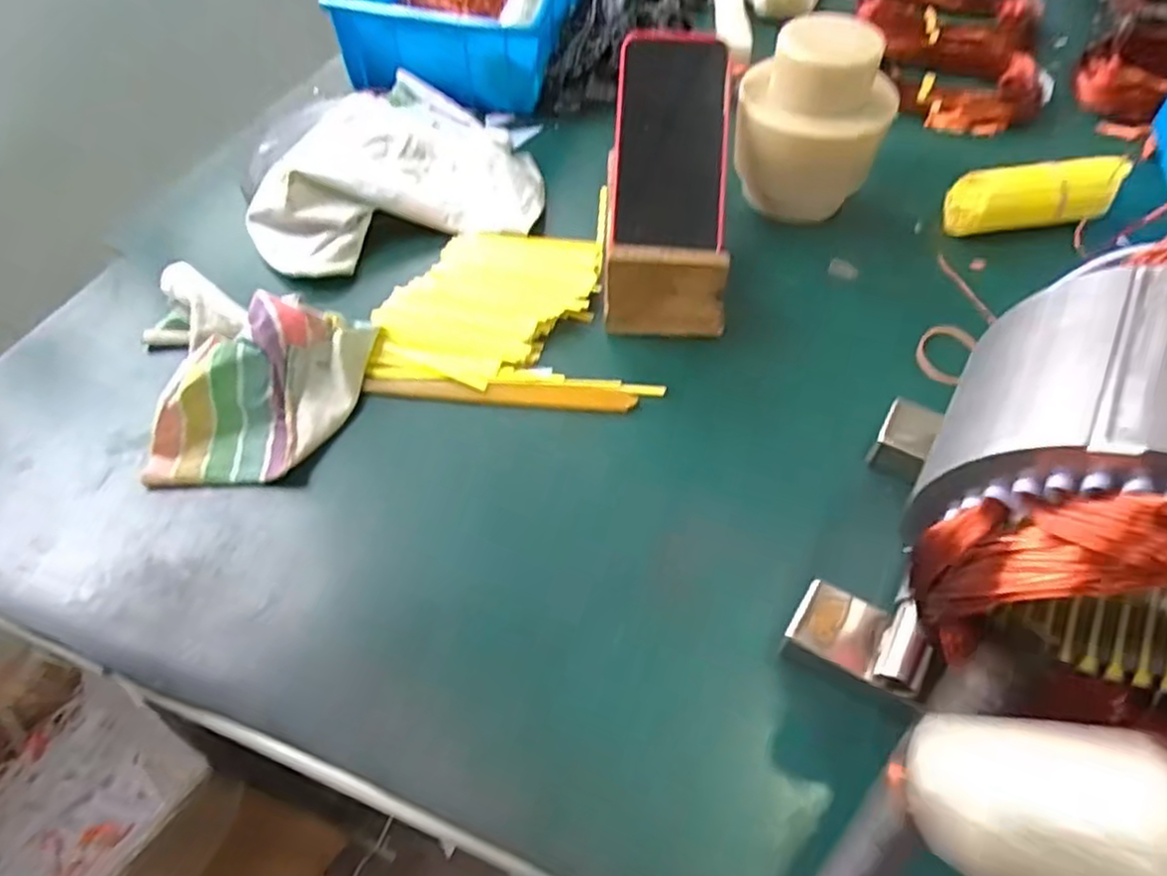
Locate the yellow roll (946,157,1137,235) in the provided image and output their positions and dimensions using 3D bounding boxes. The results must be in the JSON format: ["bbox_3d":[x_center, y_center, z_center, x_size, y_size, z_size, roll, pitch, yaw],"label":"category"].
[{"bbox_3d":[0.356,-0.188,0.556,0.133,0.041,0.053,-6,55,-2],"label":"yellow roll"}]

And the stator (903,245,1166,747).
[{"bbox_3d":[0.218,0.024,0.273,0.135,0.123,0.159,27,60,20],"label":"stator"}]

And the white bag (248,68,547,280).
[{"bbox_3d":[-0.162,-0.235,0.595,0.223,0.045,0.219,-14,55,-9],"label":"white bag"}]

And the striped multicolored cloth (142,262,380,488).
[{"bbox_3d":[-0.245,-0.044,0.466,0.180,0.049,0.160,16,57,13],"label":"striped multicolored cloth"}]

